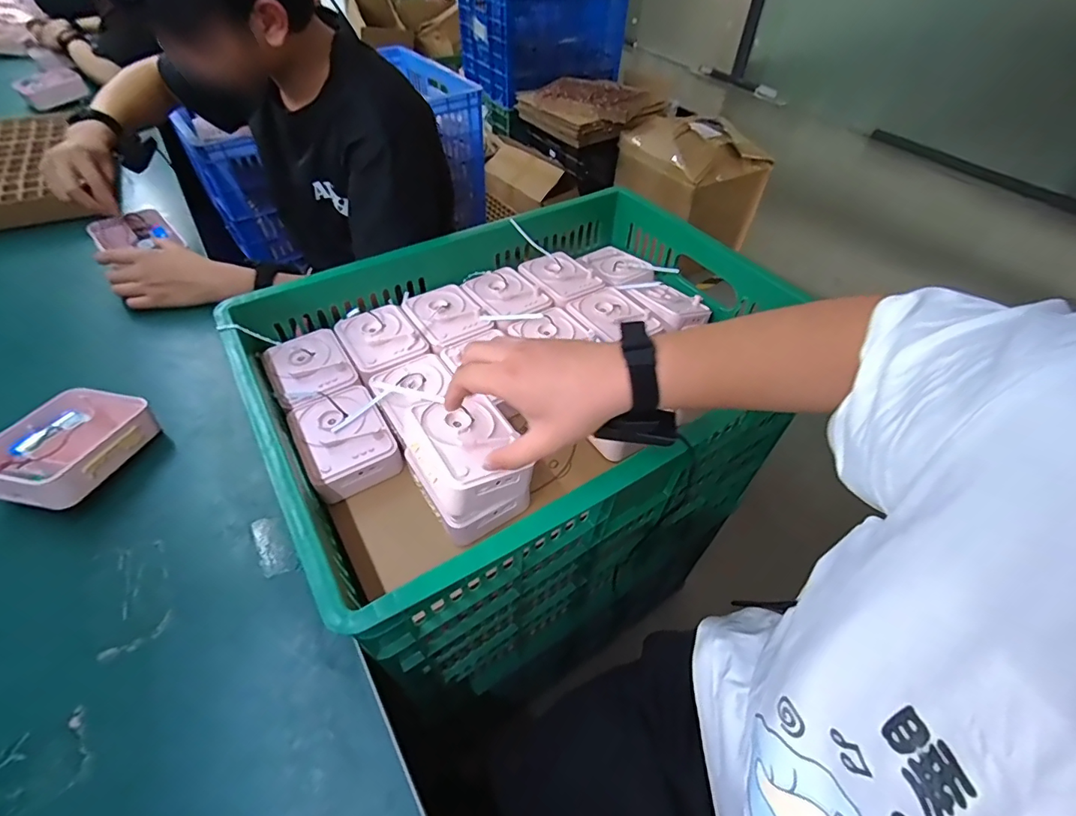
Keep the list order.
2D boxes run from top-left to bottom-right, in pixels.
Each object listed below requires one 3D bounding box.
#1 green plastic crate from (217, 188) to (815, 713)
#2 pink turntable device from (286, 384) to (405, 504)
[{"bbox_3d":[-0.006,0.020,0.746,0.655,0.394,0.463,-29,56,-24],"label":"green plastic crate"},{"bbox_3d":[-0.225,0.035,0.562,0.097,0.039,0.128,-25,54,-22],"label":"pink turntable device"}]

